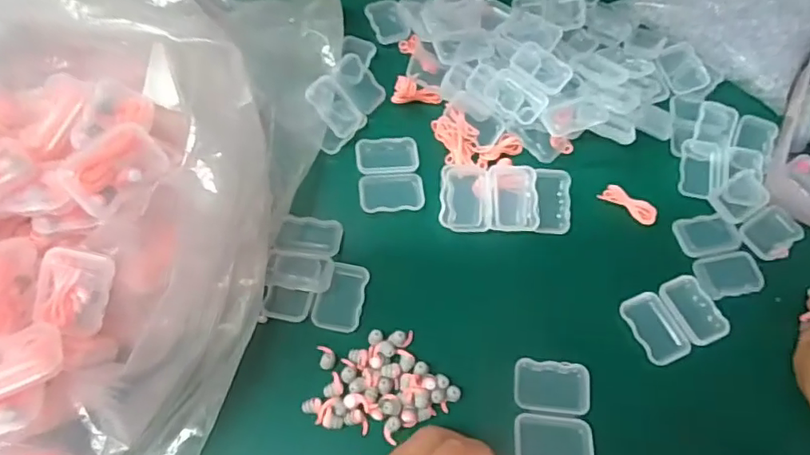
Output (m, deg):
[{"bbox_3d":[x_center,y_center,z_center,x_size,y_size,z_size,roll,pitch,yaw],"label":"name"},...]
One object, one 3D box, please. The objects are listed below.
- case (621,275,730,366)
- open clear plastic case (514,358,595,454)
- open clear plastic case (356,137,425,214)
[{"bbox_3d":[0.223,0.075,0.466,0.077,0.007,0.057,-20,64,-14],"label":"case"},{"bbox_3d":[0.110,0.138,0.418,0.056,0.009,0.076,6,61,0],"label":"open clear plastic case"},{"bbox_3d":[-0.014,-0.050,0.514,0.057,0.007,0.076,-4,61,-6],"label":"open clear plastic case"}]

